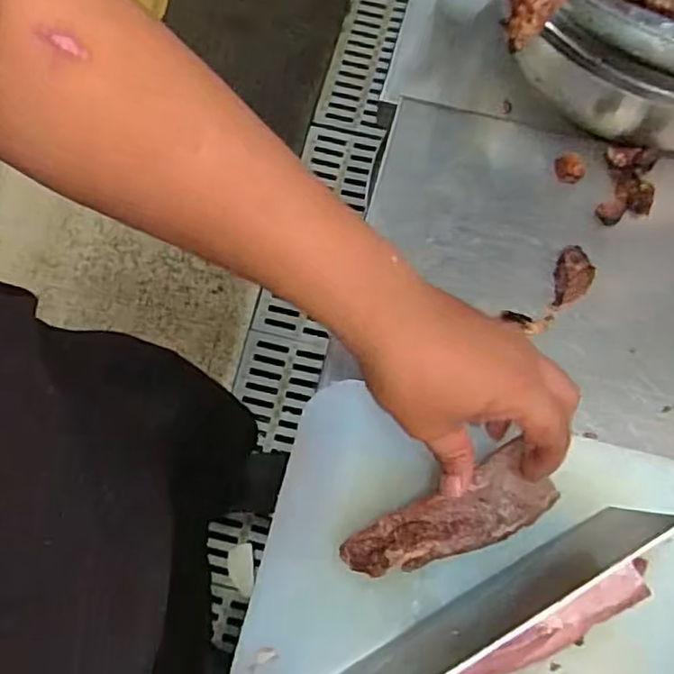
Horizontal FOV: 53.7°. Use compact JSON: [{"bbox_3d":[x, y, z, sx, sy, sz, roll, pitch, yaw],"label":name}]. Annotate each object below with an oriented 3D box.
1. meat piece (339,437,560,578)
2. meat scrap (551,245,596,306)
[{"bbox_3d":[0.068,0.112,0.413,0.134,0.018,0.048,-22,75,-3],"label":"meat piece"},{"bbox_3d":[0.175,-0.043,0.492,0.024,0.019,0.044,9,74,2],"label":"meat scrap"}]

